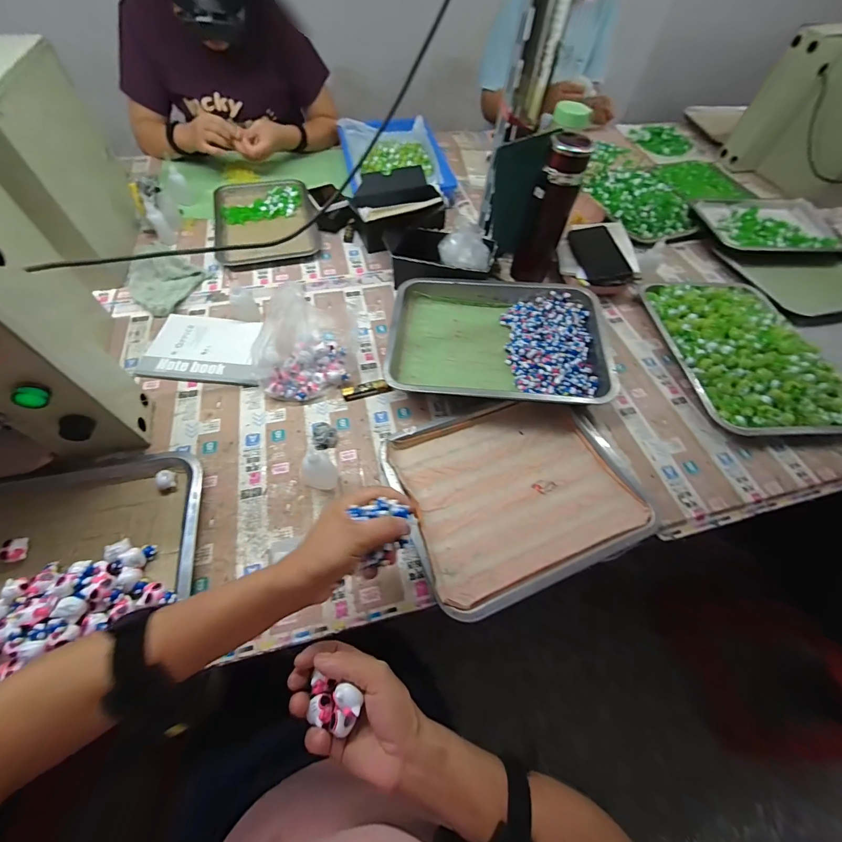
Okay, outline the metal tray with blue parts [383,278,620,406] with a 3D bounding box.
[{"bbox_3d":[0.128,-0.145,0.622,0.347,0.056,0.272,6,58,0],"label":"metal tray with blue parts"}]

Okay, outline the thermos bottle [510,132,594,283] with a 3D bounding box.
[{"bbox_3d":[0.222,-0.354,0.631,0.080,0.221,0.056,19,59,8],"label":"thermos bottle"}]

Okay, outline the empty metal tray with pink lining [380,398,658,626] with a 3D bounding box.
[{"bbox_3d":[0.128,0.086,0.495,0.308,0.031,0.254,-18,61,-14],"label":"empty metal tray with pink lining"}]

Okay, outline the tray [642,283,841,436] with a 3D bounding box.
[{"bbox_3d":[0.547,-0.134,0.610,0.219,0.049,0.345,-1,59,-4],"label":"tray"}]

